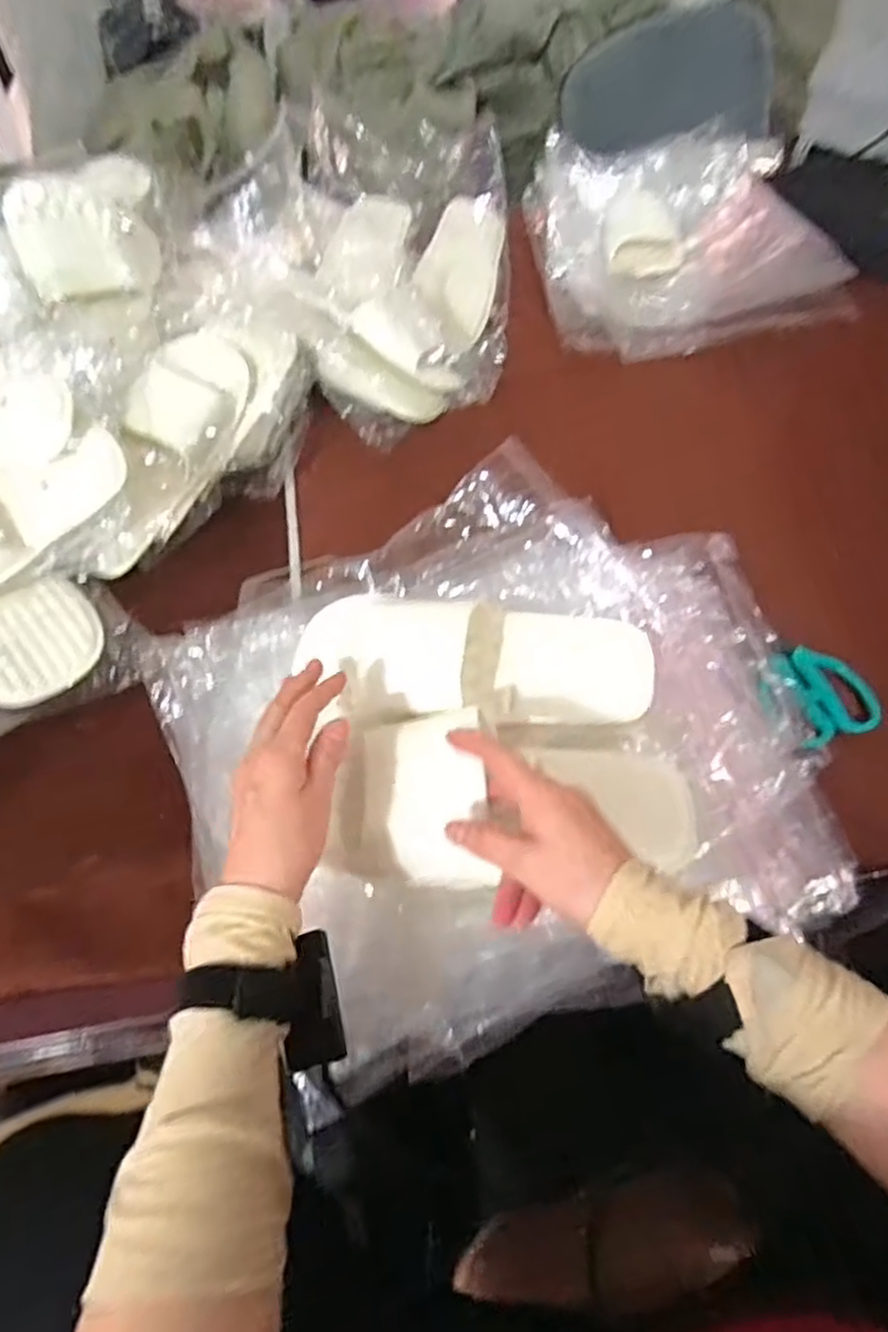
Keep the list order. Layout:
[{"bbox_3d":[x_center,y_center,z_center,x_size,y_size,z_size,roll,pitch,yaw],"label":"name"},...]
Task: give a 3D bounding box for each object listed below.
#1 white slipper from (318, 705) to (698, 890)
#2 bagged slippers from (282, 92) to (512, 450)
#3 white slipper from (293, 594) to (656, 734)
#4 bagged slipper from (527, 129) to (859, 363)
[{"bbox_3d":[0.047,0.087,0.483,0.247,0.048,0.108,-1,57,-9],"label":"white slipper"},{"bbox_3d":[-0.041,-0.469,0.828,0.233,0.135,0.438,-1,58,2],"label":"bagged slippers"},{"bbox_3d":[0.017,-0.008,0.544,0.275,0.047,0.122,-5,58,0],"label":"white slipper"},{"bbox_3d":[0.296,-0.573,0.920,0.349,0.079,0.440,-4,58,0],"label":"bagged slipper"}]

